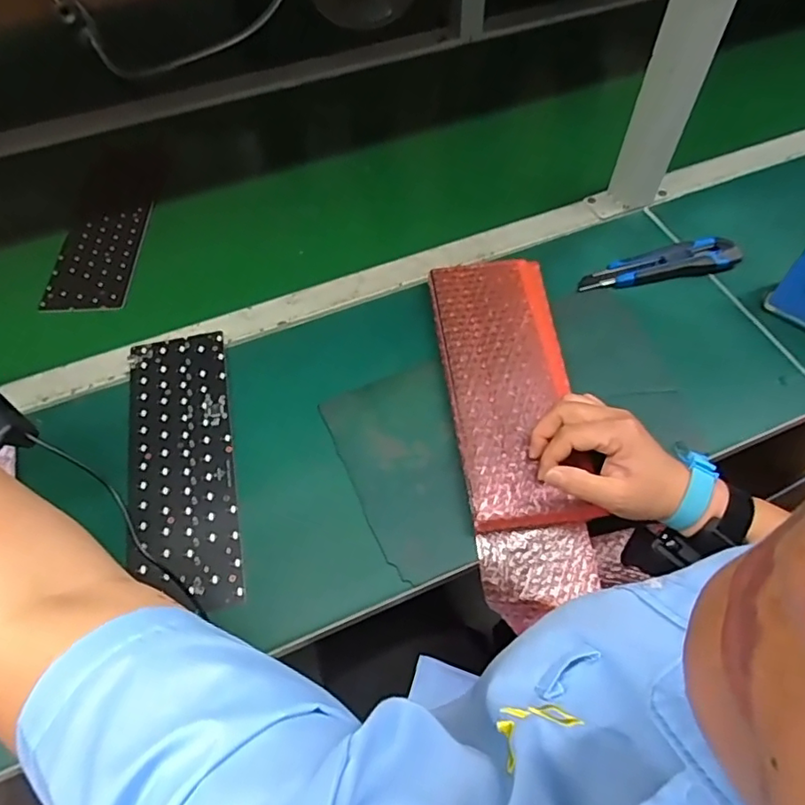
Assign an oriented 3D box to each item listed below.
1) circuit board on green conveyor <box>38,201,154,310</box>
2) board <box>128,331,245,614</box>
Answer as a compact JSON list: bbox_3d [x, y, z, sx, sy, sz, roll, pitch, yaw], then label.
[{"bbox_3d":[-0.355,-0.173,0.670,0.092,0.007,0.168,-3,58,-1],"label":"circuit board on green conveyor"},{"bbox_3d":[-0.200,0.050,0.519,0.088,0.006,0.274,-12,59,-7],"label":"board"}]

